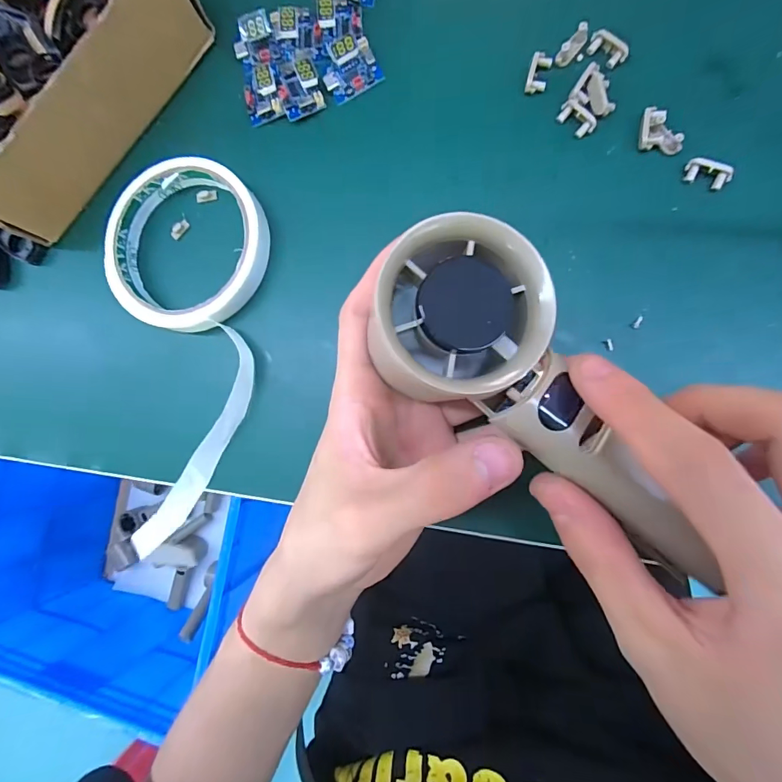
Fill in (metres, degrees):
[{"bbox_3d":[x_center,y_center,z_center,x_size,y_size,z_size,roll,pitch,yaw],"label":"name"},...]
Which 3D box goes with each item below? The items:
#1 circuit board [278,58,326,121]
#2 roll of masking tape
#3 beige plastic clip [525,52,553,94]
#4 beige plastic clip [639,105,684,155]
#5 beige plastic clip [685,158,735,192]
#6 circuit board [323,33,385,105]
[{"bbox_3d":[-0.050,-0.163,0.229,0.022,0.009,0.024,-15,84,8],"label":"circuit board"},{"bbox_3d":[-0.119,-0.017,0.233,0.087,0.015,0.215,6,87,10],"label":"roll of masking tape"},{"bbox_3d":[0.074,-0.158,0.212,0.010,0.006,0.018,15,90,10],"label":"beige plastic clip"},{"bbox_3d":[0.127,-0.122,0.200,0.018,0.006,0.020,7,88,10],"label":"beige plastic clip"},{"bbox_3d":[0.146,-0.100,0.196,0.020,0.006,0.009,24,91,10],"label":"beige plastic clip"},{"bbox_3d":[-0.022,-0.172,0.225,0.029,0.014,0.021,-30,82,6],"label":"circuit board"}]

